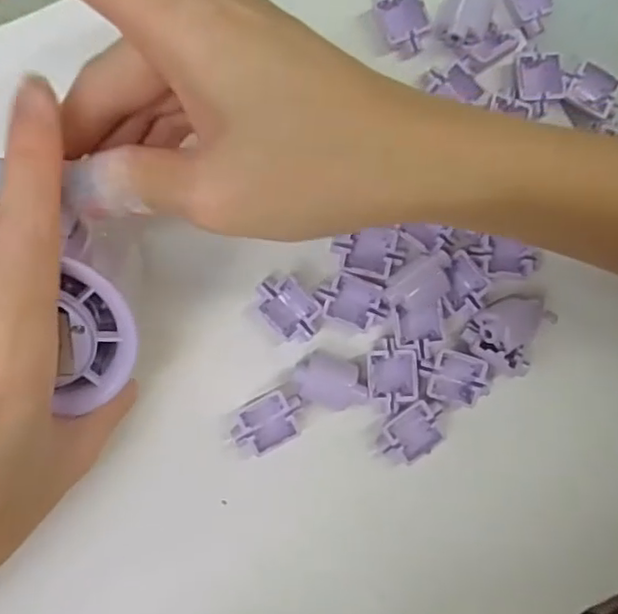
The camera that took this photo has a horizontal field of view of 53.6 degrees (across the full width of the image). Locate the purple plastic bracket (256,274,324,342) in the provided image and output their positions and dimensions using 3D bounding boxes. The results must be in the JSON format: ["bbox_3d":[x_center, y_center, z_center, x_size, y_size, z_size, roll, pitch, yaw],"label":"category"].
[{"bbox_3d":[-0.008,0.000,0.244,0.019,0.008,0.029,-43,90,-6],"label":"purple plastic bracket"}]

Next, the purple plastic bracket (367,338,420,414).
[{"bbox_3d":[0.033,0.027,0.243,0.020,0.006,0.027,1,86,-4],"label":"purple plastic bracket"}]

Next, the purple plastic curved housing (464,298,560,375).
[{"bbox_3d":[0.082,0.008,0.243,0.028,0.015,0.036,38,84,-1],"label":"purple plastic curved housing"}]

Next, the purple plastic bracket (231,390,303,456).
[{"bbox_3d":[-0.016,0.045,0.240,0.029,0.011,0.019,-27,88,-6],"label":"purple plastic bracket"}]

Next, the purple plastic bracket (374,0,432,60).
[{"bbox_3d":[0.039,-0.120,0.253,0.019,0.007,0.029,-18,87,-5],"label":"purple plastic bracket"}]

